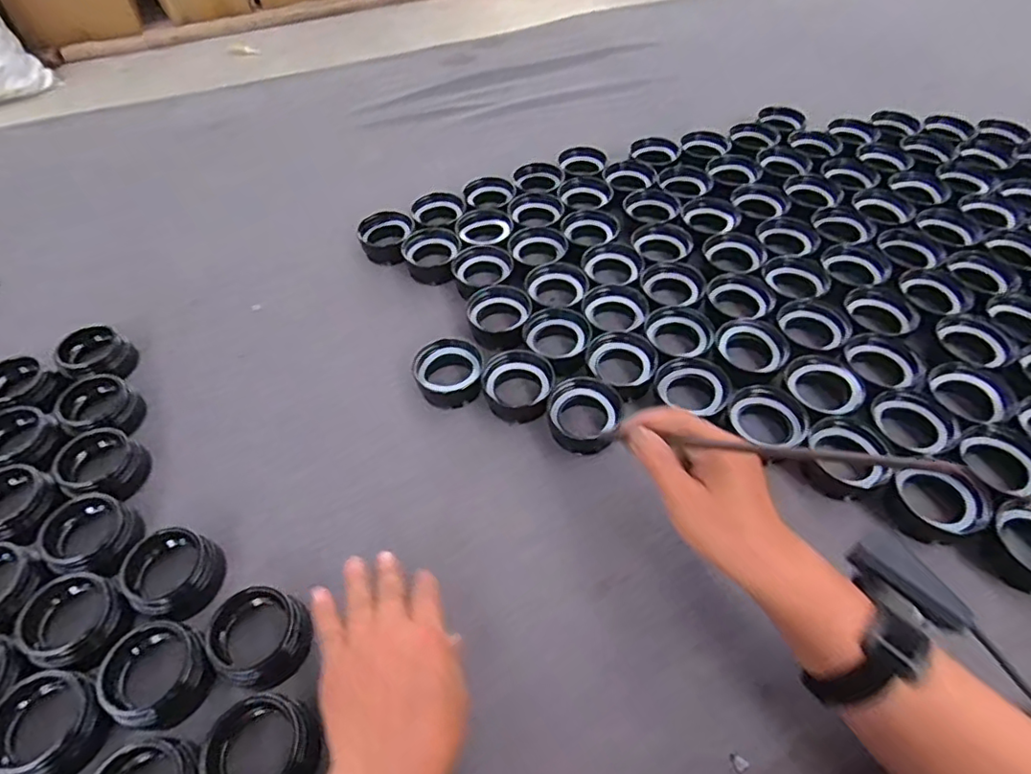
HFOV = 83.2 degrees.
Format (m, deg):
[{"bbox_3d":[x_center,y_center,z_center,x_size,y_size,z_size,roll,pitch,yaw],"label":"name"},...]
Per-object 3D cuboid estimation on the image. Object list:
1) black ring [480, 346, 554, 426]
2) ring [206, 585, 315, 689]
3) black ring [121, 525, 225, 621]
[{"bbox_3d":[0.001,-0.002,0.563,0.067,0.039,0.060,6,52,7],"label":"black ring"},{"bbox_3d":[-0.184,0.176,0.416,0.063,0.033,0.066,-33,58,-23],"label":"ring"},{"bbox_3d":[-0.264,0.142,0.446,0.063,0.035,0.054,-32,57,-22],"label":"black ring"}]

